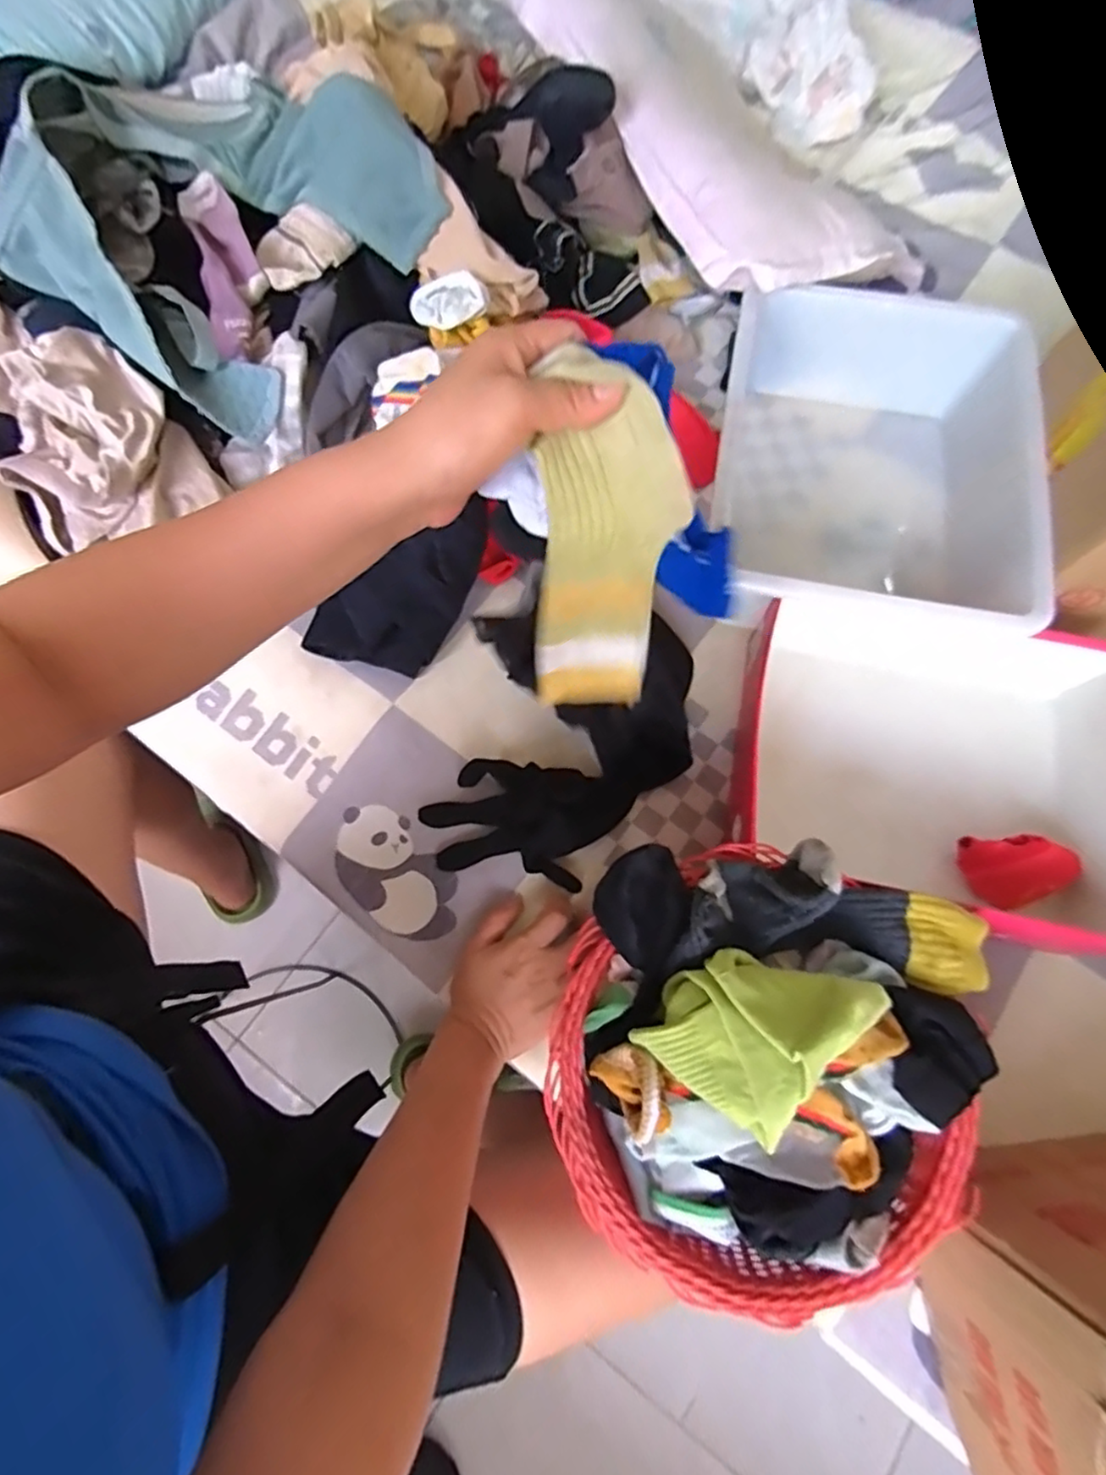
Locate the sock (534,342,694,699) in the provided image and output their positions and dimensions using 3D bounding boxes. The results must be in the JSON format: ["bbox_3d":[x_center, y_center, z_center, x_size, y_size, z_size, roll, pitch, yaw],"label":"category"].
[{"bbox_3d":[0.031,-0.102,0.346,0.078,0.177,0.011,-5,29,-9],"label":"sock"}]

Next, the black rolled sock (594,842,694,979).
[{"bbox_3d":[0.065,0.118,0.447,0.064,0.025,0.073,-31,77,-10],"label":"black rolled sock"}]

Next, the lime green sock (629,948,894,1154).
[{"bbox_3d":[0.128,0.170,0.387,0.125,0.046,0.092,-42,79,-12],"label":"lime green sock"}]

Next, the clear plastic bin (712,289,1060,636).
[{"bbox_3d":[0.298,-0.265,0.625,0.269,0.114,0.352,11,73,2],"label":"clear plastic bin"}]

